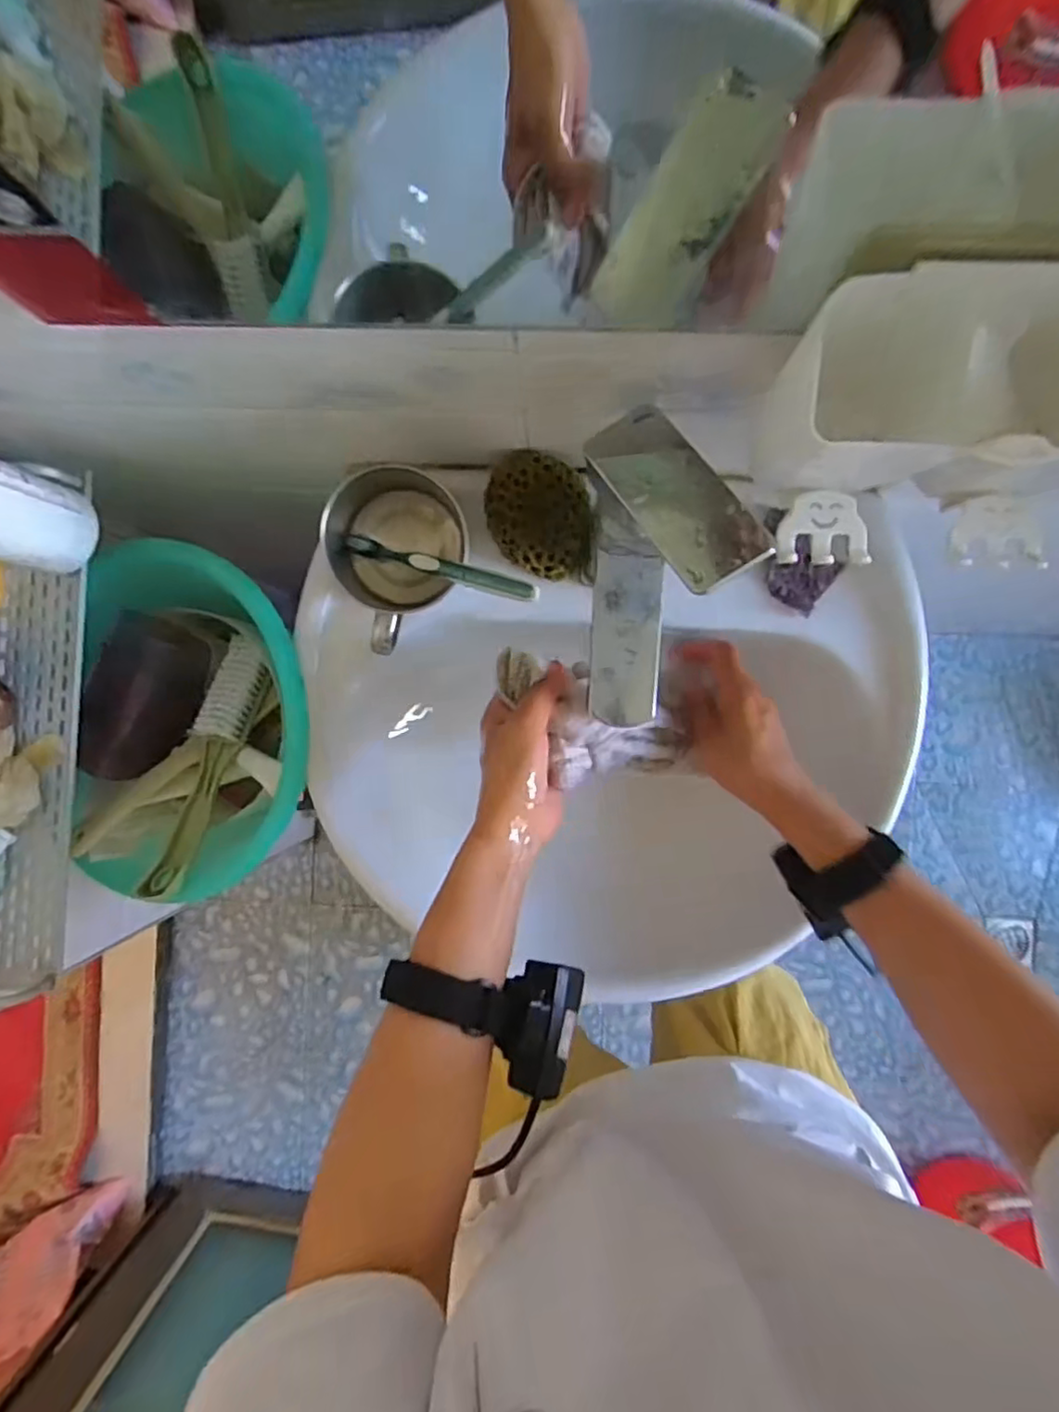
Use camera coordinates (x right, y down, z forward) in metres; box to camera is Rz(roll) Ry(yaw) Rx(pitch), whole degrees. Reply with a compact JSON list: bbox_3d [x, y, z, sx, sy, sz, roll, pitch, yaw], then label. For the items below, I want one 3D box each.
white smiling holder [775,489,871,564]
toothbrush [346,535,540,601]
[{"bbox_3d":[0.151,-0.092,0.329,0.044,0.008,0.038,1,91,2],"label":"white smiling holder"},{"bbox_3d":[-0.066,-0.095,0.432,0.182,0.012,0.013,23,92,37],"label":"toothbrush"}]

